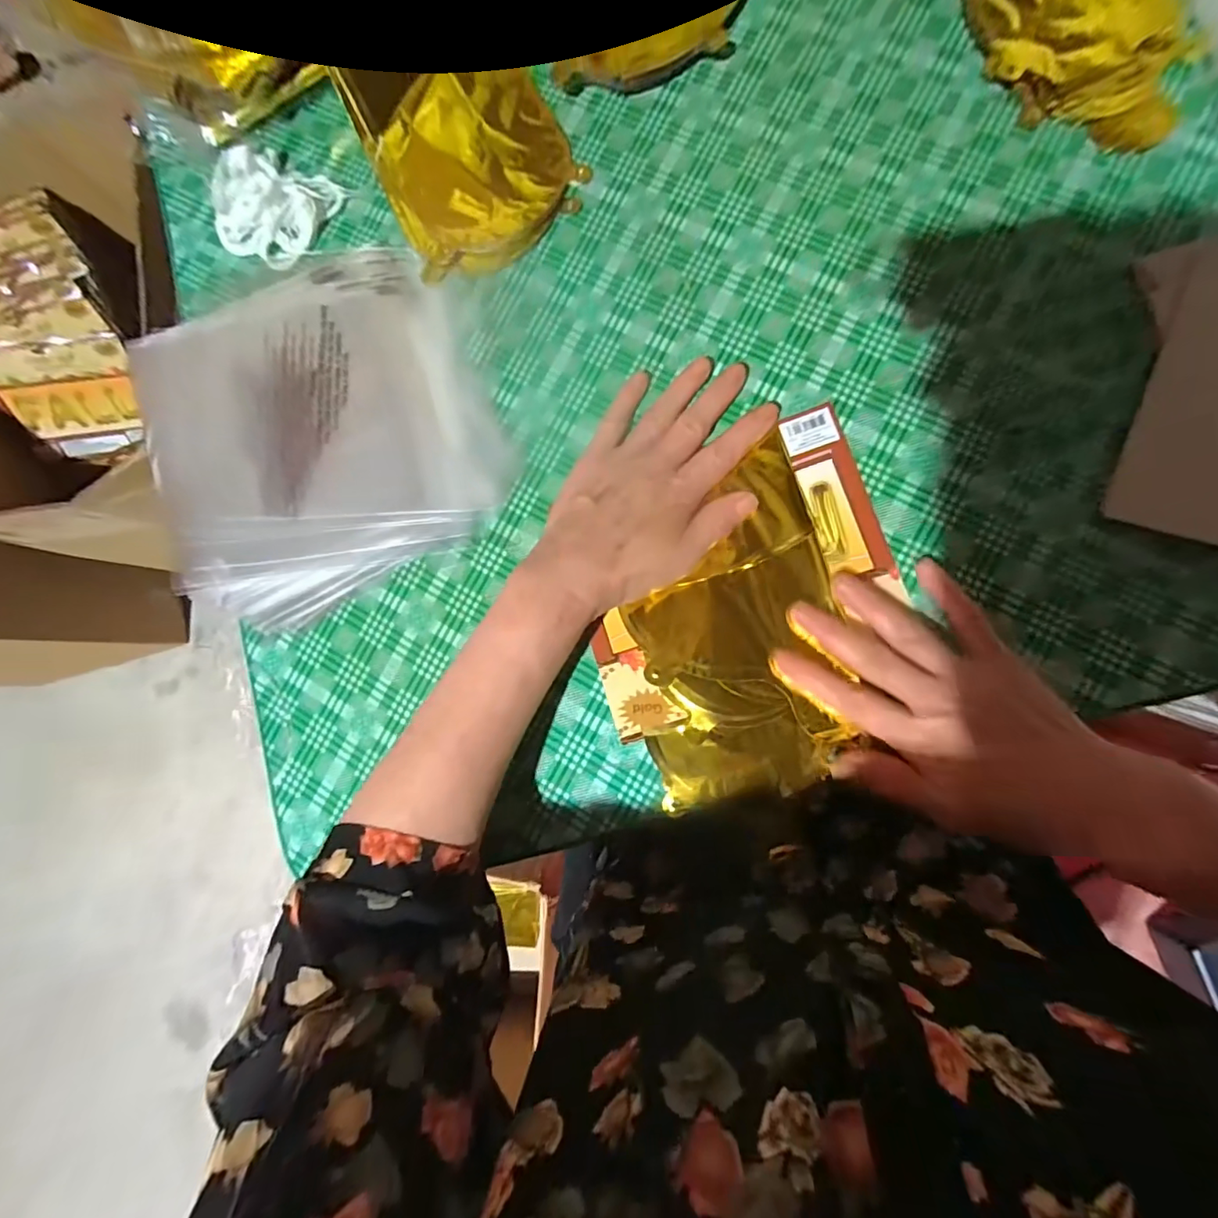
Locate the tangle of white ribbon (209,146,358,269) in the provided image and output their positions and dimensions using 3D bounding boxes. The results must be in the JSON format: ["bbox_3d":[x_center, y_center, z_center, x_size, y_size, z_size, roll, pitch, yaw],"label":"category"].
[{"bbox_3d":[-0.256,-0.301,0.398,0.092,0.018,0.074,24,89,9],"label":"tangle of white ribbon"}]

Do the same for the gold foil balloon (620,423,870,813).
[{"bbox_3d":[0.076,0.010,0.334,0.122,0.008,0.205,-12,84,7],"label":"gold foil balloon"}]

